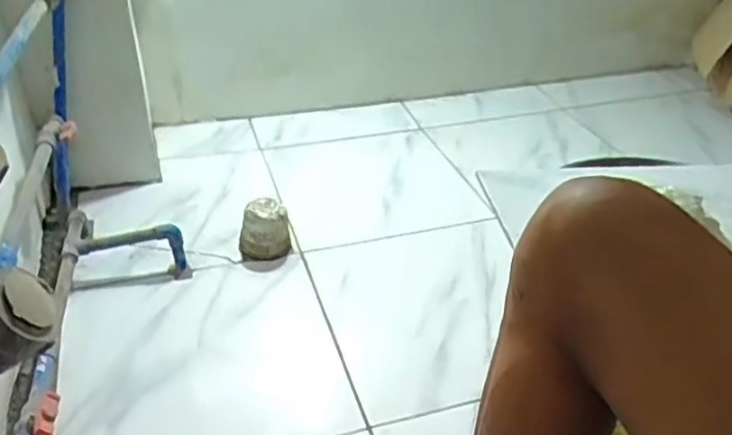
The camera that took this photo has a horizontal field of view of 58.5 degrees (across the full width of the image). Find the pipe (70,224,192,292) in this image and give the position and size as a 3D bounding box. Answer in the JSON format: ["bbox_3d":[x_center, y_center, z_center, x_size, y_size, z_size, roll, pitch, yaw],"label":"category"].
[{"bbox_3d":[-0.388,0.059,1.065,0.181,0.083,0.083,-11,34,-18],"label":"pipe"}]

